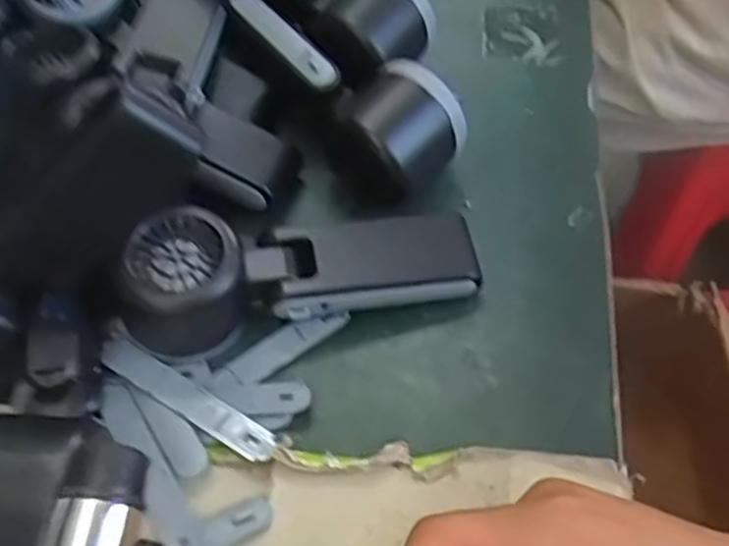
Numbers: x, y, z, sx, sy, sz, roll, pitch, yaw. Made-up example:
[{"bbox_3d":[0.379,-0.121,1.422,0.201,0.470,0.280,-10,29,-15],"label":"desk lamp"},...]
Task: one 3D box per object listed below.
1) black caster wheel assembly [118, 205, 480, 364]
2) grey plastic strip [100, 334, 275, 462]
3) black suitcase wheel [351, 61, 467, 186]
[{"bbox_3d":[-0.029,-0.002,0.345,0.164,0.044,0.053,-11,61,-11],"label":"black caster wheel assembly"},{"bbox_3d":[-0.080,0.056,0.333,0.093,0.004,0.016,28,58,19],"label":"grey plastic strip"},{"bbox_3d":[0.019,-0.068,0.377,0.051,0.052,0.048,-33,67,-21],"label":"black suitcase wheel"}]

